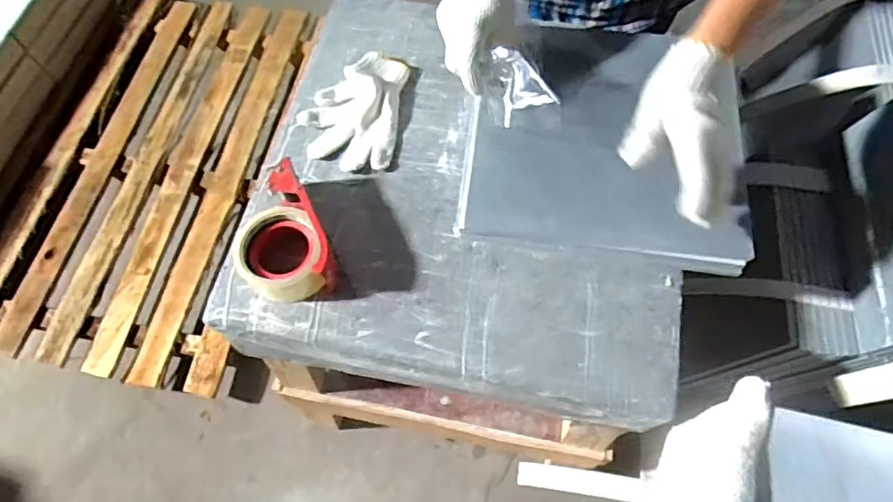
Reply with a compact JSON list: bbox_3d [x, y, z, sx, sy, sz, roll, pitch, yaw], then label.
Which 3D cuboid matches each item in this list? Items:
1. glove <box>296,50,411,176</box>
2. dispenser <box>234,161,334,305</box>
[{"bbox_3d":[-0.117,-0.180,0.725,0.118,0.025,0.175,7,66,4],"label":"glove"},{"bbox_3d":[-0.181,-0.017,0.624,0.097,0.063,0.147,-18,67,-7],"label":"dispenser"}]

